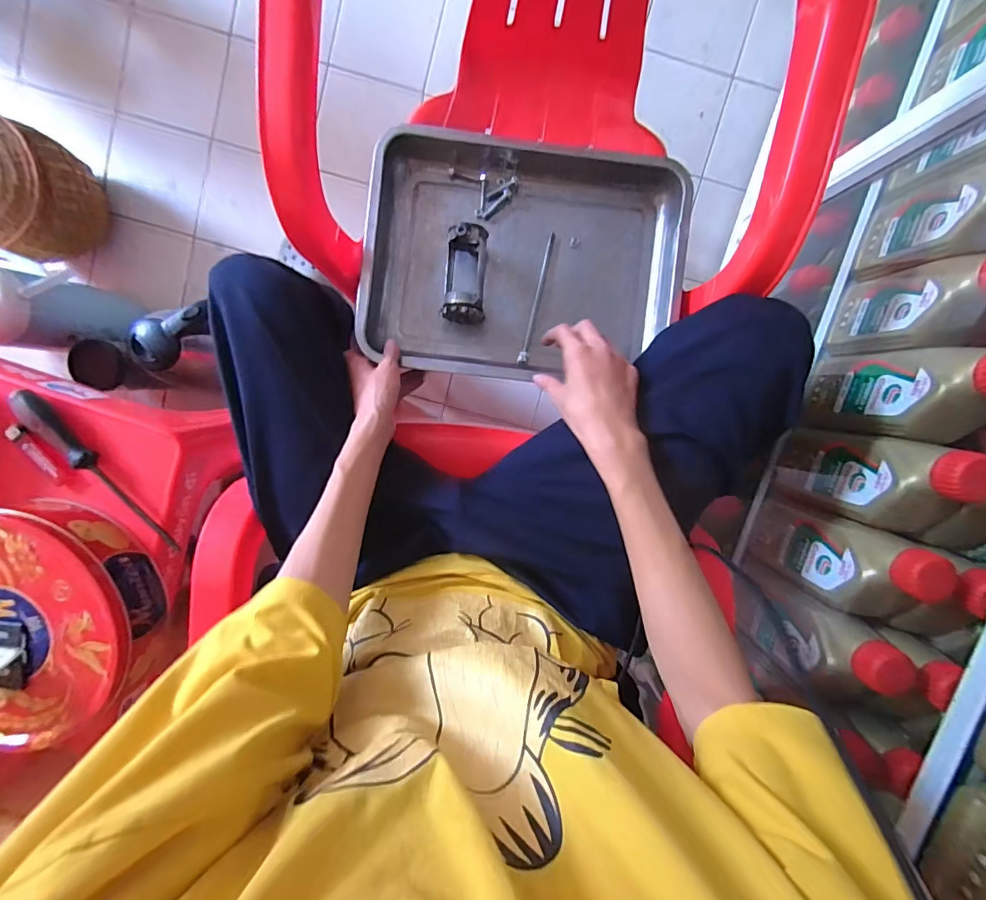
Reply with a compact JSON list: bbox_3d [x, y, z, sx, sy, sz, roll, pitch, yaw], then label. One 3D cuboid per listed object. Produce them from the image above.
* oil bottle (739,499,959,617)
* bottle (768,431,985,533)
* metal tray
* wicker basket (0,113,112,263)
[{"bbox_3d":[0.390,0.124,0.538,0.064,0.239,0.098,14,98,-2],"label":"oil bottle"},{"bbox_3d":[0.417,0.032,0.522,0.065,0.236,0.097,14,98,-2],"label":"bottle"},{"bbox_3d":[0.039,-0.249,0.600,0.390,0.062,0.296,3,91,-2],"label":"metal tray"},{"bbox_3d":[-0.845,-0.458,0.832,0.183,0.193,0.215,12,98,-2],"label":"wicker basket"}]

